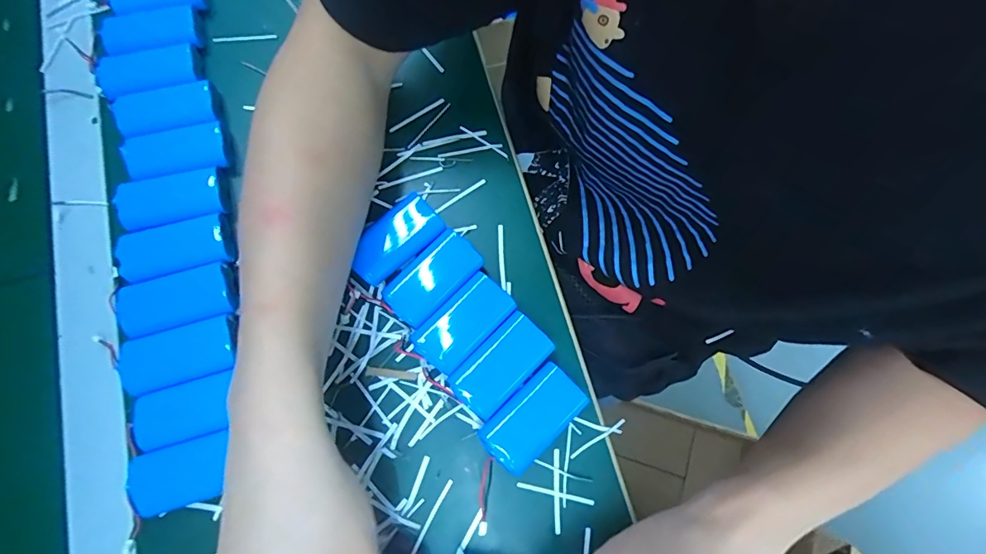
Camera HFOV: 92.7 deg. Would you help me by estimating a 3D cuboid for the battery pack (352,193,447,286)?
[{"bbox_3d":[-0.069,-0.027,0.331,0.068,0.014,0.035,-43,79,-10],"label":"battery pack"}]

